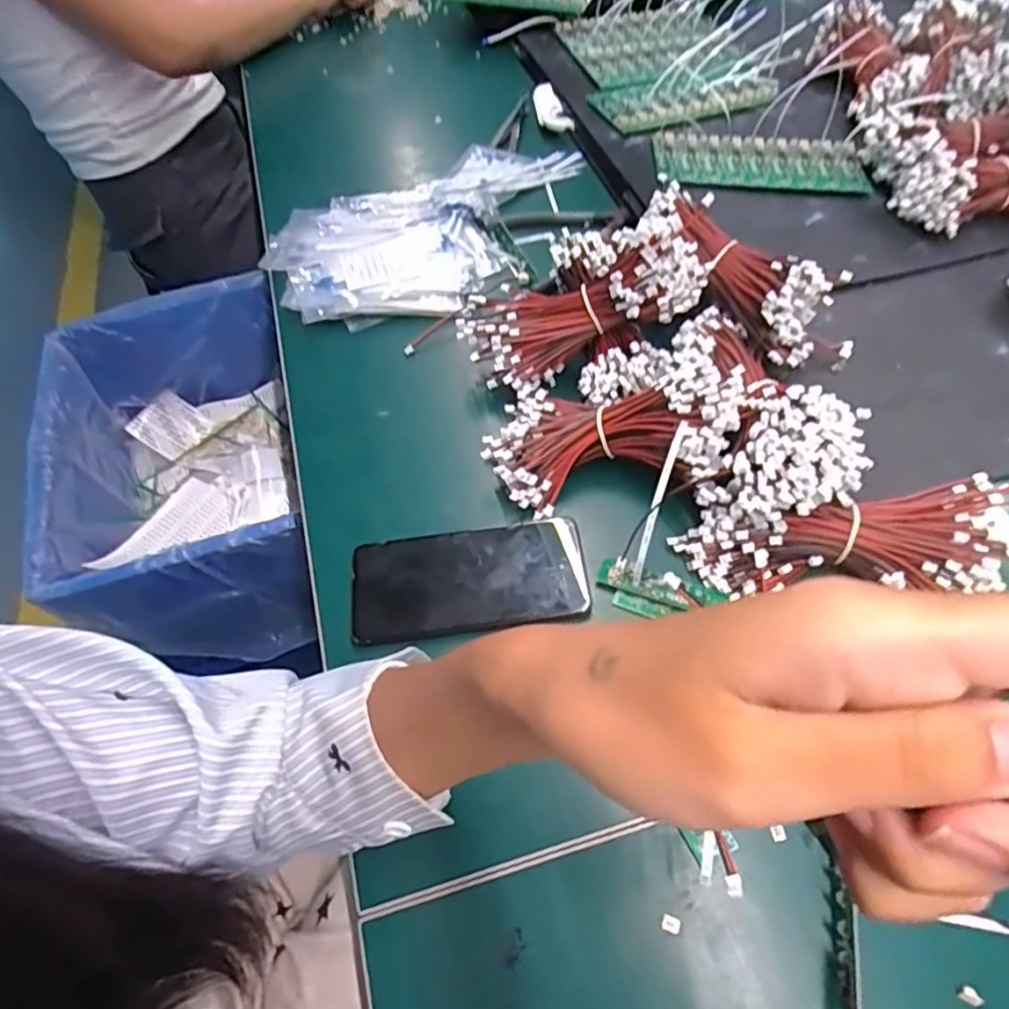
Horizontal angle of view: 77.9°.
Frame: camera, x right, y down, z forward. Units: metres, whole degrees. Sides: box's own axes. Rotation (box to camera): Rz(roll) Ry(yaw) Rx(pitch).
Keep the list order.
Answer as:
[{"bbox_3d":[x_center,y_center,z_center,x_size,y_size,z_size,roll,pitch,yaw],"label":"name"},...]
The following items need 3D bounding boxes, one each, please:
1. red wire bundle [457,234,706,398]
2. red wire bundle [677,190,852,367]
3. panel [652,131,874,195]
[{"bbox_3d":[0.058,-0.146,0.474,0.186,0.068,0.071,-19,57,16],"label":"red wire bundle"},{"bbox_3d":[0.193,-0.171,0.463,0.067,0.060,0.171,-37,80,-17],"label":"red wire bundle"},{"bbox_3d":[0.247,-0.333,0.606,0.199,0.022,0.086,1,59,5],"label":"panel"}]

